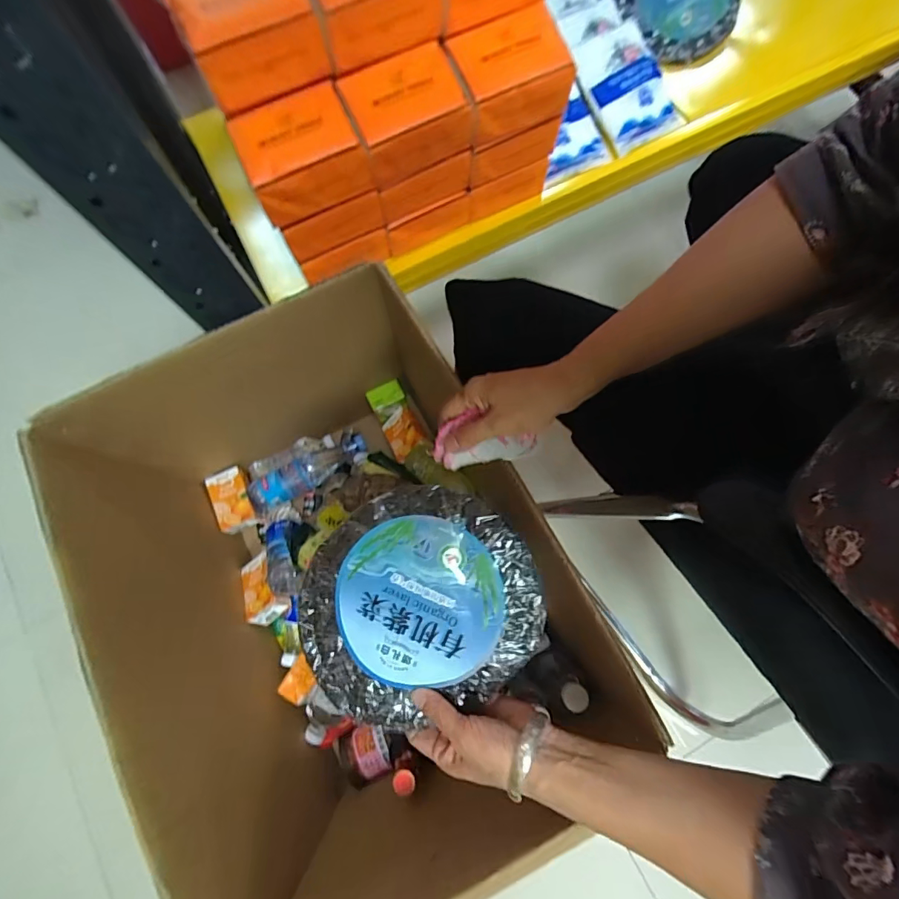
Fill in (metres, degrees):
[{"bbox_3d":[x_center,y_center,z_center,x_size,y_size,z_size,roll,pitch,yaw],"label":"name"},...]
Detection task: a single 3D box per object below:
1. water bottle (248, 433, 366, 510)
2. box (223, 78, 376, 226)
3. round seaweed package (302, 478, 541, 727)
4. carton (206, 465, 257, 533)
[{"bbox_3d":[-0.266,0.040,0.867,0.231,0.054,0.063,-28,77,-6],"label":"water bottle"},{"bbox_3d":[-0.152,-0.302,0.472,0.121,0.068,0.083,-23,76,-6],"label":"box"},{"bbox_3d":[-0.033,0.131,0.398,0.205,0.046,0.180,-27,77,-6],"label":"round seaweed package"},{"bbox_3d":[-0.407,0.093,0.860,0.067,0.032,0.115,-23,76,-5],"label":"carton"}]

